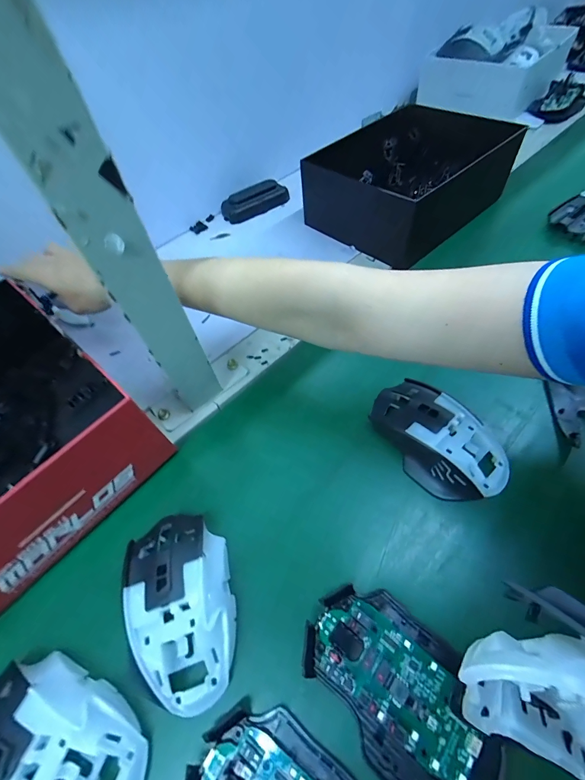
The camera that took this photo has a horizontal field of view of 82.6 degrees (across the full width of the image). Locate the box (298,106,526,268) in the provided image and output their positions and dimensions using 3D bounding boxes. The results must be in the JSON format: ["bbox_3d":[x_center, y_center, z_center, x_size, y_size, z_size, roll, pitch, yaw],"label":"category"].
[{"bbox_3d":[0.153,-0.287,0.461,0.229,0.104,0.193,-35,59,-18],"label":"box"}]

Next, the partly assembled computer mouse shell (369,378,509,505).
[{"bbox_3d":[0.117,0.039,0.272,0.063,0.033,0.111,-34,59,-18],"label":"partly assembled computer mouse shell"}]

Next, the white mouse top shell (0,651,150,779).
[{"bbox_3d":[-0.139,0.200,0.186,0.110,0.028,0.061,12,57,13],"label":"white mouse top shell"}]

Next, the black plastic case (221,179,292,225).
[{"bbox_3d":[-0.062,-0.298,0.527,0.098,0.033,0.043,-27,57,-14],"label":"black plastic case"}]

